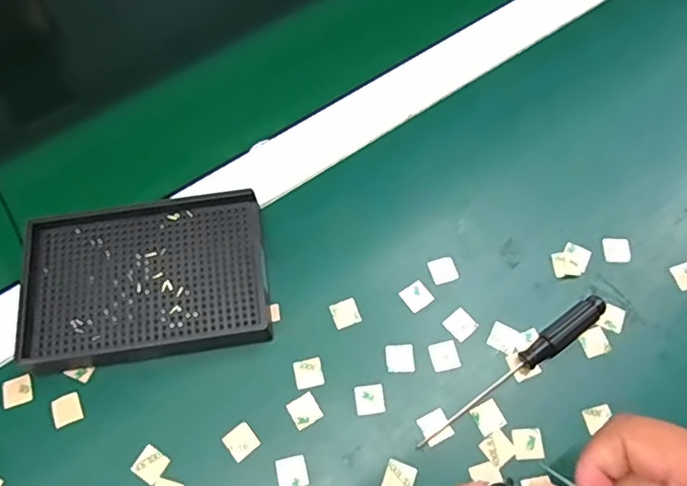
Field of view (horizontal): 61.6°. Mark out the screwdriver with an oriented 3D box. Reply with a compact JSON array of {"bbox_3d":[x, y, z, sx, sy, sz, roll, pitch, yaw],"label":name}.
[{"bbox_3d":[0.095,0.070,0.318,0.130,0.014,0.014,-34,69,-14],"label":"screwdriver"}]

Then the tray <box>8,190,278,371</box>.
[{"bbox_3d":[-0.115,0.022,0.340,0.135,0.025,0.090,-7,65,-2],"label":"tray"}]

